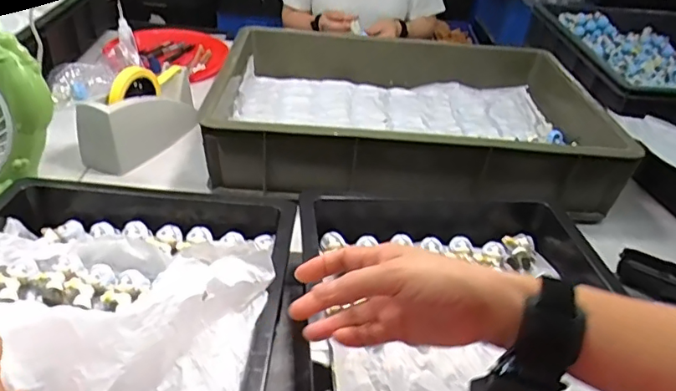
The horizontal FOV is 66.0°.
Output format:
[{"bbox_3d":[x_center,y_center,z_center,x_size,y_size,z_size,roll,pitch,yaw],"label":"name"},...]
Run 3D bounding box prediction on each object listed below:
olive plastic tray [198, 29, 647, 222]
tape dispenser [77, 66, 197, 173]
[{"bbox_3d":[0.097,-0.133,0.808,0.550,0.122,0.372,7,34,2],"label":"olive plastic tray"},{"bbox_3d":[-0.295,-0.129,0.789,0.077,0.111,0.192,16,35,15],"label":"tape dispenser"}]

